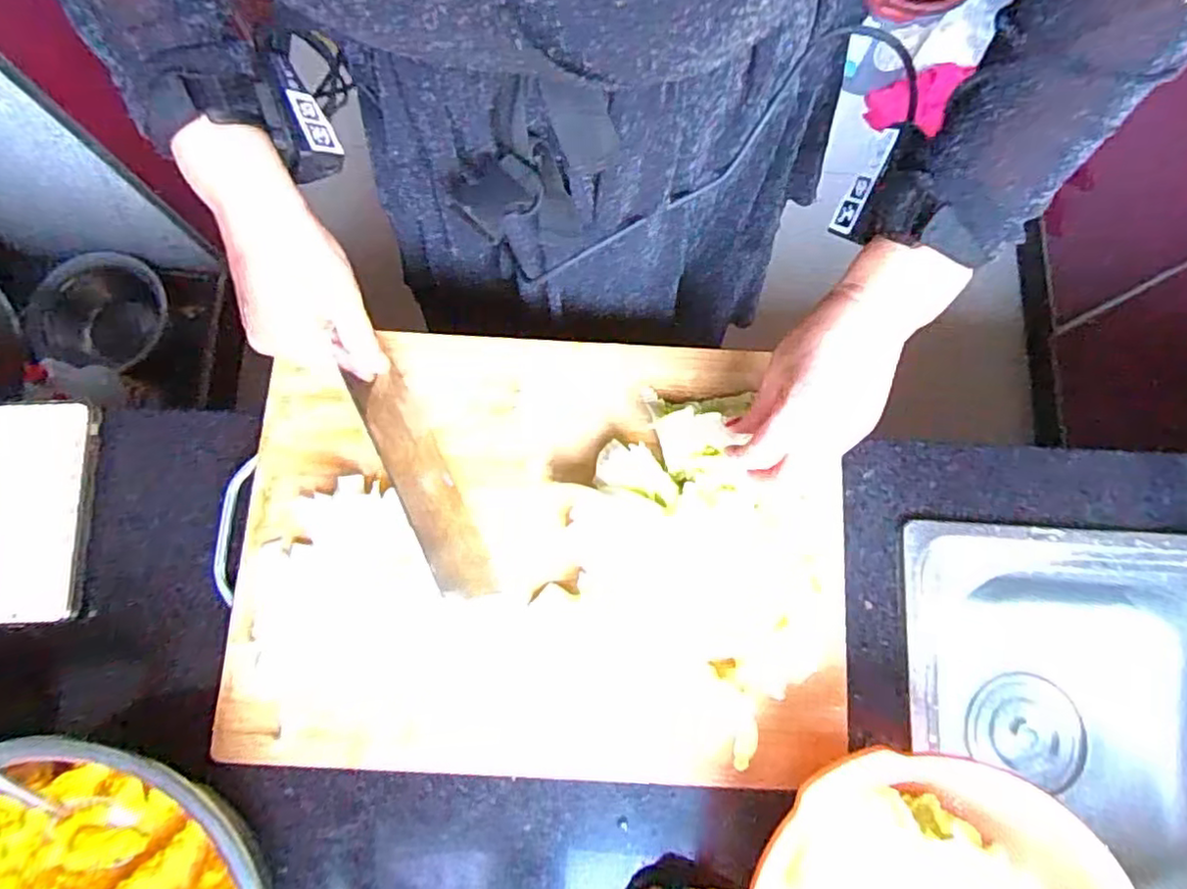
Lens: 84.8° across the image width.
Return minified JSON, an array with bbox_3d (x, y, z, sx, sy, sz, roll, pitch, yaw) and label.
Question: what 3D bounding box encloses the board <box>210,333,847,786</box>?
[{"bbox_3d":[-0.035,0.069,0.454,0.413,0.034,0.304,2,78,-1],"label":"board"}]

